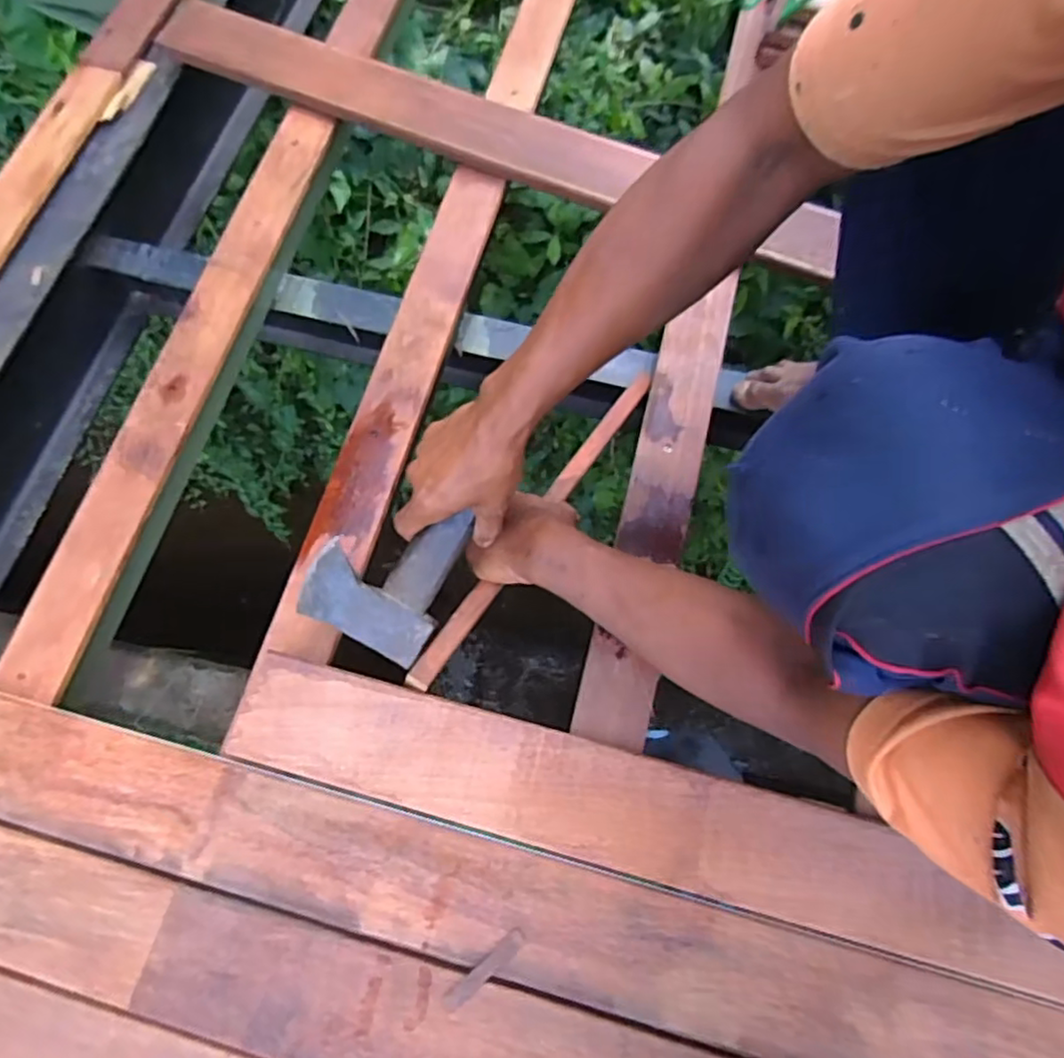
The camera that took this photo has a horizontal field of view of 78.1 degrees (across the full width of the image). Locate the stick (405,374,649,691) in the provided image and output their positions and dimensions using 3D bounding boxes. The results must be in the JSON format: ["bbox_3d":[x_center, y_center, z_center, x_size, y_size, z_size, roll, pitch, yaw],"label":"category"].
[{"bbox_3d":[0.013,-0.018,0.648,0.021,0.023,0.415,31,62,12],"label":"stick"}]

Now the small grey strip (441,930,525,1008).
[{"bbox_3d":[-0.036,0.335,0.497,0.074,0.004,0.014,-39,74,-12],"label":"small grey strip"}]

